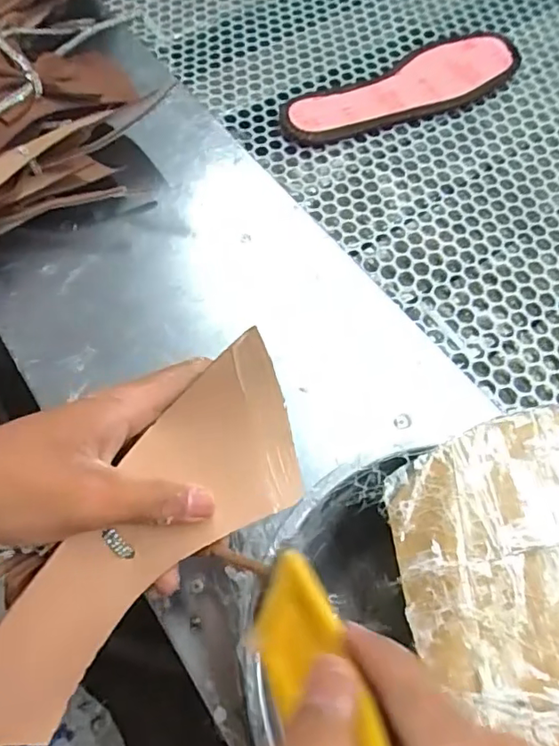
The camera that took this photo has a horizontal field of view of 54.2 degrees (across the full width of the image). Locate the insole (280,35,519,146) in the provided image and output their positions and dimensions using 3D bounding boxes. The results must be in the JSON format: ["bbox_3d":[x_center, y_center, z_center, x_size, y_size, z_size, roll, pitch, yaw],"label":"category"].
[{"bbox_3d":[0.119,-0.277,0.530,0.255,0.011,0.084,-23,66,-10],"label":"insole"}]

